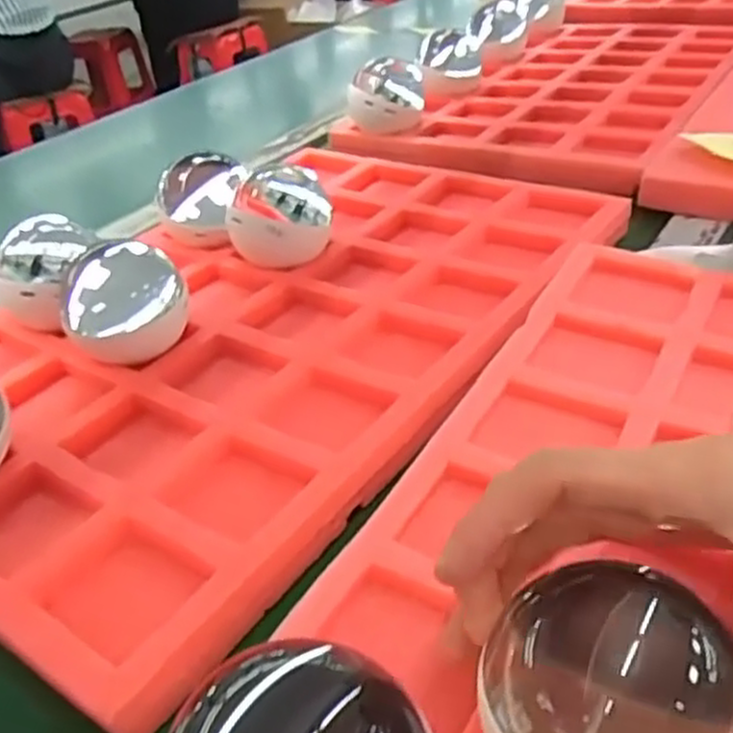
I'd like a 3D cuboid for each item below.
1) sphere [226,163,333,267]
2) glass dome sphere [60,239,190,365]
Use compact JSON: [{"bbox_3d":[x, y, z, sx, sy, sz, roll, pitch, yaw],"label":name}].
[{"bbox_3d":[-0.065,-0.112,0.549,0.072,0.065,0.073,-9,35,-4],"label":"sphere"},{"bbox_3d":[-0.149,-0.040,0.467,0.077,0.074,0.075,-18,37,-16],"label":"glass dome sphere"}]

